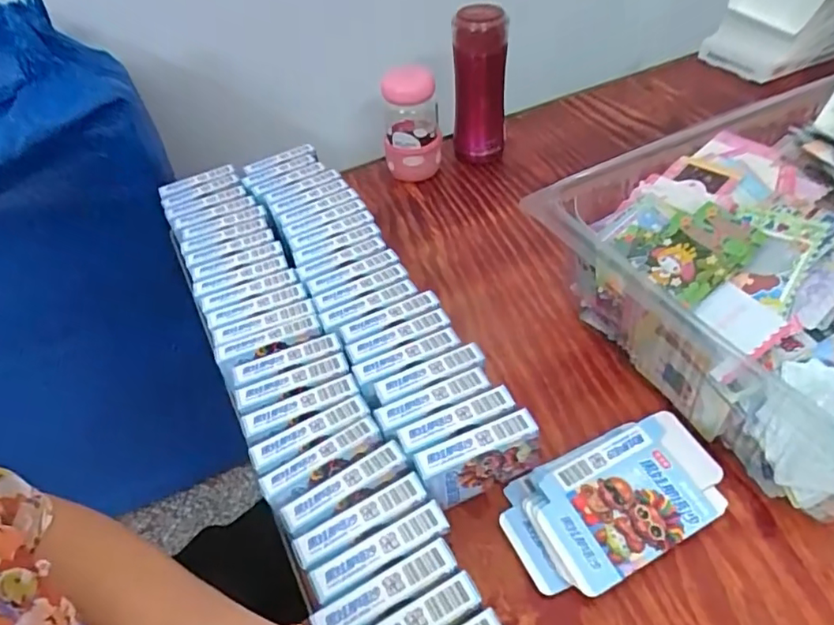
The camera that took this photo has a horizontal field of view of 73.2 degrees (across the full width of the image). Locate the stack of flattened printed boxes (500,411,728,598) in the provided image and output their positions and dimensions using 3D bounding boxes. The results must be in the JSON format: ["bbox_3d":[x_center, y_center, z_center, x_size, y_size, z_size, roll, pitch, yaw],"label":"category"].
[{"bbox_3d":[0.149,0.138,0.420,0.168,0.022,0.093,-21,47,-15],"label":"stack of flattened printed boxes"}]

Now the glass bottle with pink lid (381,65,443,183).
[{"bbox_3d":[-0.006,-0.238,0.716,0.072,0.156,0.070,-2,45,4],"label":"glass bottle with pink lid"}]

